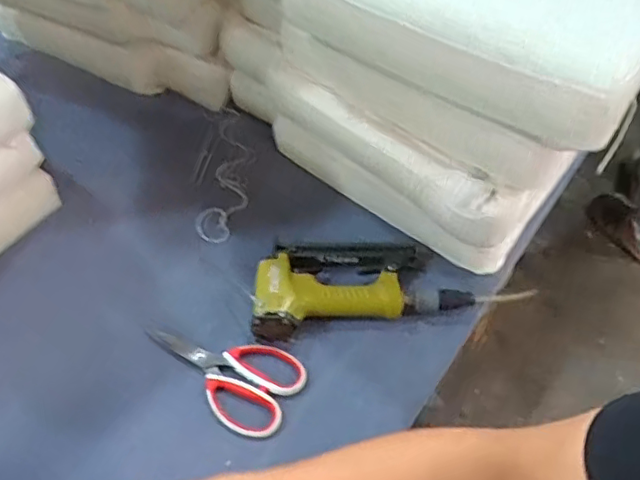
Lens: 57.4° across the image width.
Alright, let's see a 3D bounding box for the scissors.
[{"bbox_3d":[-0.111,0.137,0.636,0.186,0.006,0.097,23,54,18],"label":"scissors"}]

